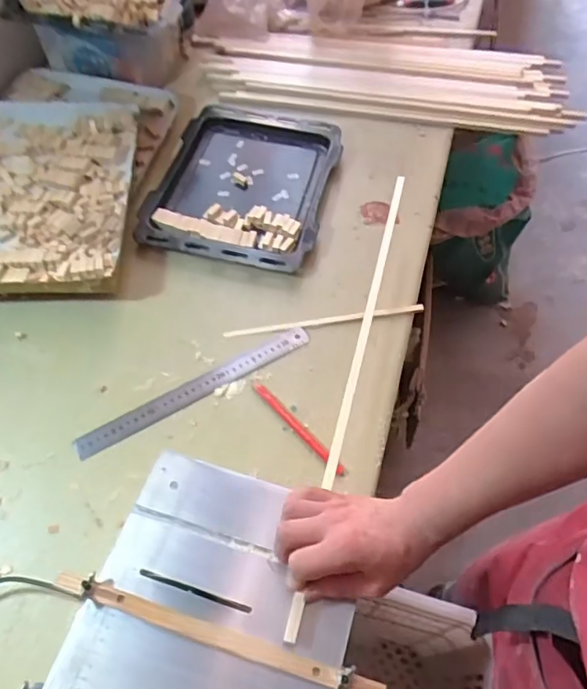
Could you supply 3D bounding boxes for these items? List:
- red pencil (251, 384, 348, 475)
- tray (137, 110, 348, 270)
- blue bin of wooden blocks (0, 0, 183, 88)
[{"bbox_3d":[0.004,0.103,0.679,0.013,0.008,0.163,-36,65,-22],"label":"red pencil"},{"bbox_3d":[-0.082,-0.275,0.908,0.272,0.032,0.355,11,58,5],"label":"tray"},{"bbox_3d":[-0.316,-0.599,0.996,0.266,0.165,0.358,12,58,6],"label":"blue bin of wooden blocks"}]

